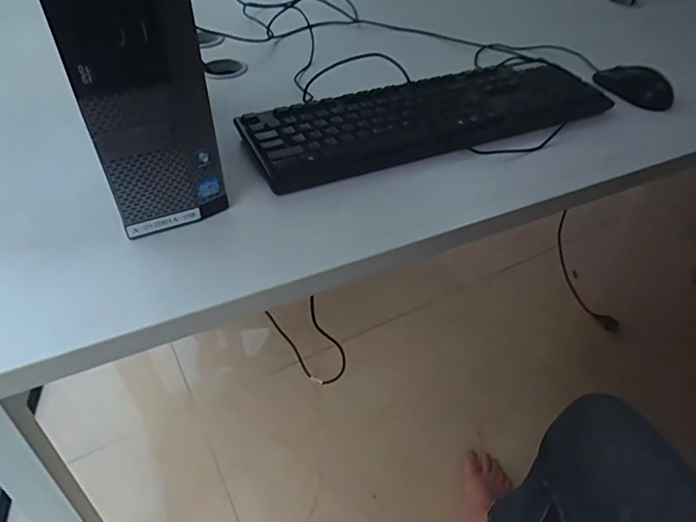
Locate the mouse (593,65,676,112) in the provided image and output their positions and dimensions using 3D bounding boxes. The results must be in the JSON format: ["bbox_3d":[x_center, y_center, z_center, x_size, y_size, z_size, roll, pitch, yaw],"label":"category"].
[{"bbox_3d":[0.366,-0.225,0.631,0.096,0.034,0.054,20,47,16],"label":"mouse"}]

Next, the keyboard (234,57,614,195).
[{"bbox_3d":[0.096,-0.174,0.582,0.430,0.035,0.142,-16,48,-19],"label":"keyboard"}]

